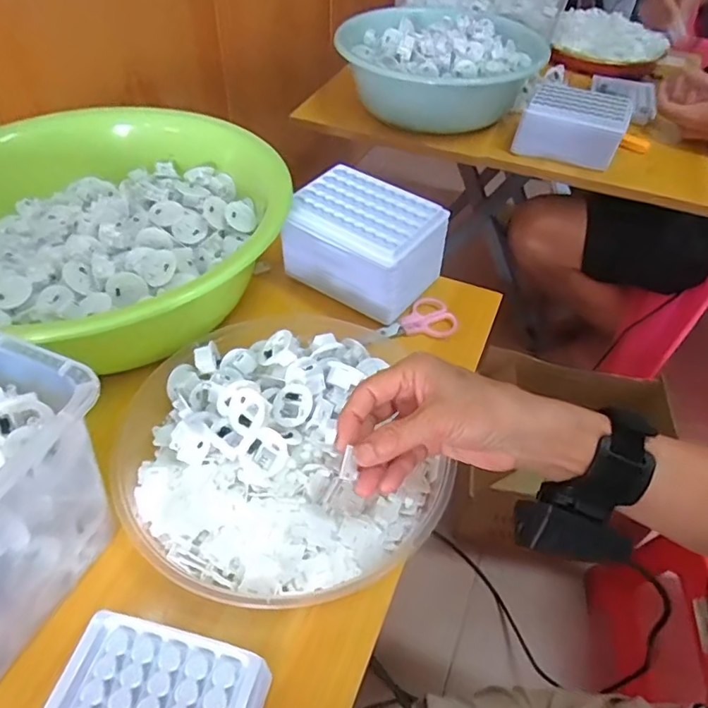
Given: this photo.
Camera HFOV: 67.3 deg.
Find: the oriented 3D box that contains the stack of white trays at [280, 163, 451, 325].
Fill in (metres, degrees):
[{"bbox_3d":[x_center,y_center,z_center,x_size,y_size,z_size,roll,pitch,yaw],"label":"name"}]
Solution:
[{"bbox_3d":[0.009,-0.108,0.509,0.124,0.087,0.093,28,52,20],"label":"stack of white trays"}]

